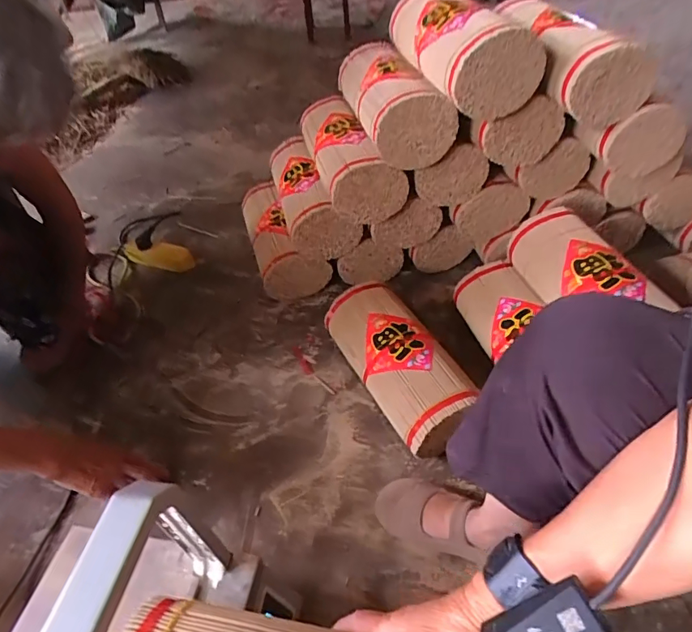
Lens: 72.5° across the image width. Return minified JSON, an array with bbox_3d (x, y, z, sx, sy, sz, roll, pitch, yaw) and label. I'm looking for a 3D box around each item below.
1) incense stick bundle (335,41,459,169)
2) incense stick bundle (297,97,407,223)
[{"bbox_3d":[0.079,-0.395,0.861,0.129,0.117,0.348,-12,45,-7],"label":"incense stick bundle"},{"bbox_3d":[0.006,-0.325,0.937,0.142,0.150,0.317,-12,45,-7],"label":"incense stick bundle"}]

